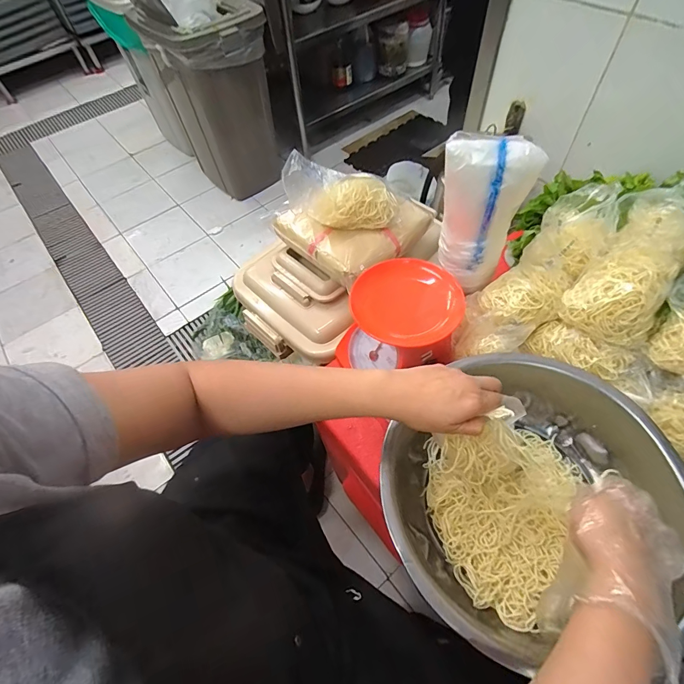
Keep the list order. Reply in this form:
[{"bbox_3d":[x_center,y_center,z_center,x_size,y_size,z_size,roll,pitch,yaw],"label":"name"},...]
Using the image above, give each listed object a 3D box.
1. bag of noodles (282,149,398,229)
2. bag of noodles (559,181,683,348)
[{"bbox_3d":[-0.003,-0.261,0.690,0.205,0.085,0.078,12,57,-13],"label":"bag of noodles"},{"bbox_3d":[0.420,-0.112,0.539,0.115,0.089,0.234,35,96,24],"label":"bag of noodles"}]

